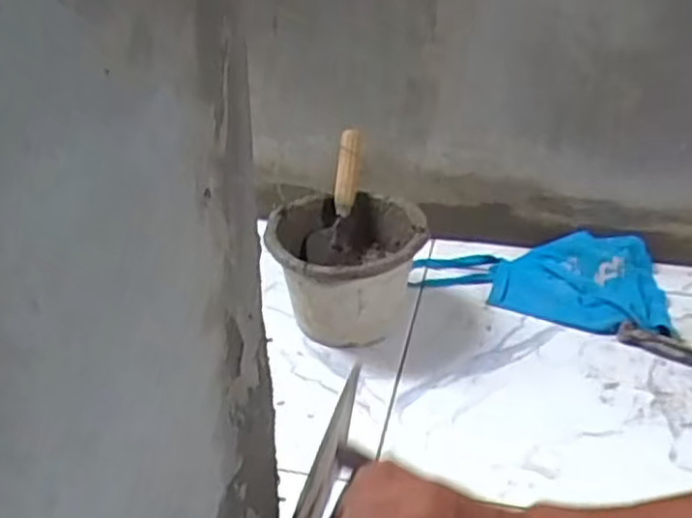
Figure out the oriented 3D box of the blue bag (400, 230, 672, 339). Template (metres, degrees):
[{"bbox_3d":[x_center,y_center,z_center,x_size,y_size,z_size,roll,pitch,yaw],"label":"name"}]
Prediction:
[{"bbox_3d":[0.305,0.020,1.174,0.389,0.052,0.241,8,29,12],"label":"blue bag"}]

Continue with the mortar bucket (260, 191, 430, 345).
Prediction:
[{"bbox_3d":[0.000,0.024,1.052,0.202,0.171,0.209,1,28,0],"label":"mortar bucket"}]

